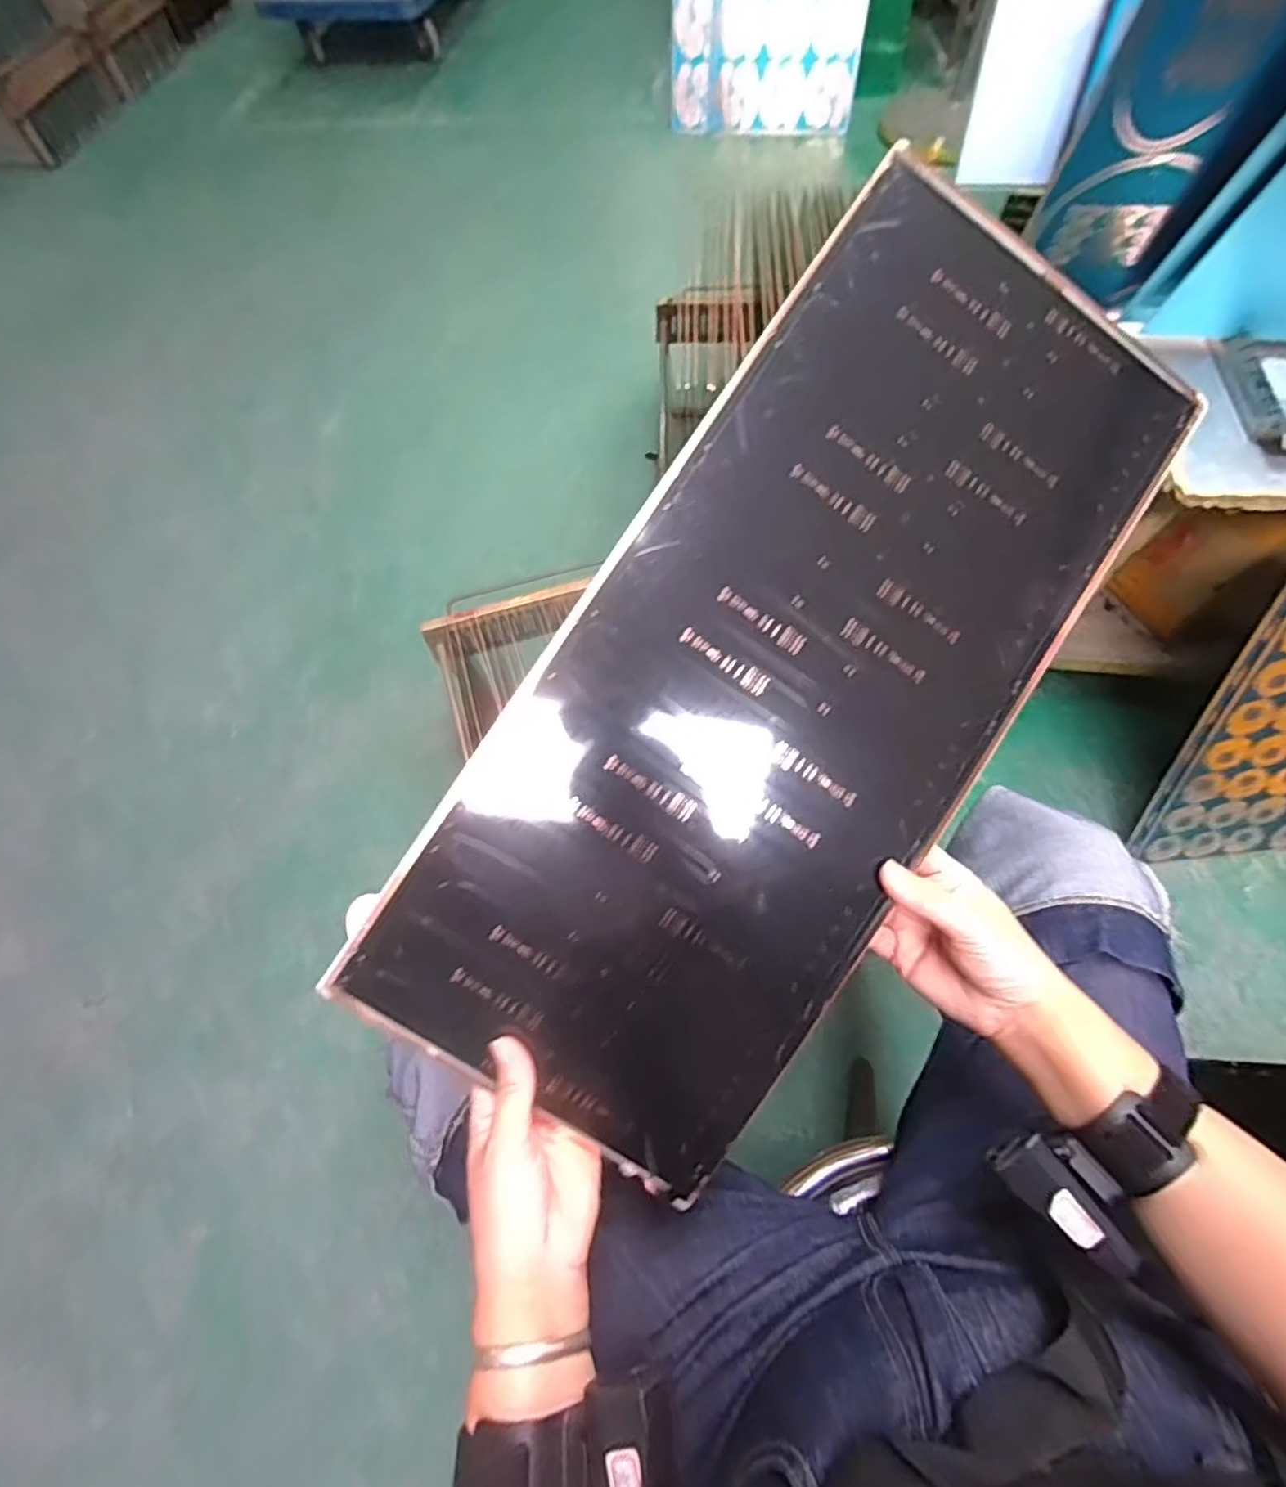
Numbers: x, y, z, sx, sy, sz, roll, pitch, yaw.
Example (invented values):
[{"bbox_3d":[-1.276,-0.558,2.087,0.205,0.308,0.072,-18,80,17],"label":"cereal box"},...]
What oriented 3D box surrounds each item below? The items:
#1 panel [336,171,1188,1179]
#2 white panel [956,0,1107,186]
[{"bbox_3d":[0.082,-0.033,0.366,0.245,0.013,0.552,34,90,-4],"label":"panel"},{"bbox_3d":[0.451,-0.799,0.733,0.117,0.234,0.013,24,51,26],"label":"white panel"}]

